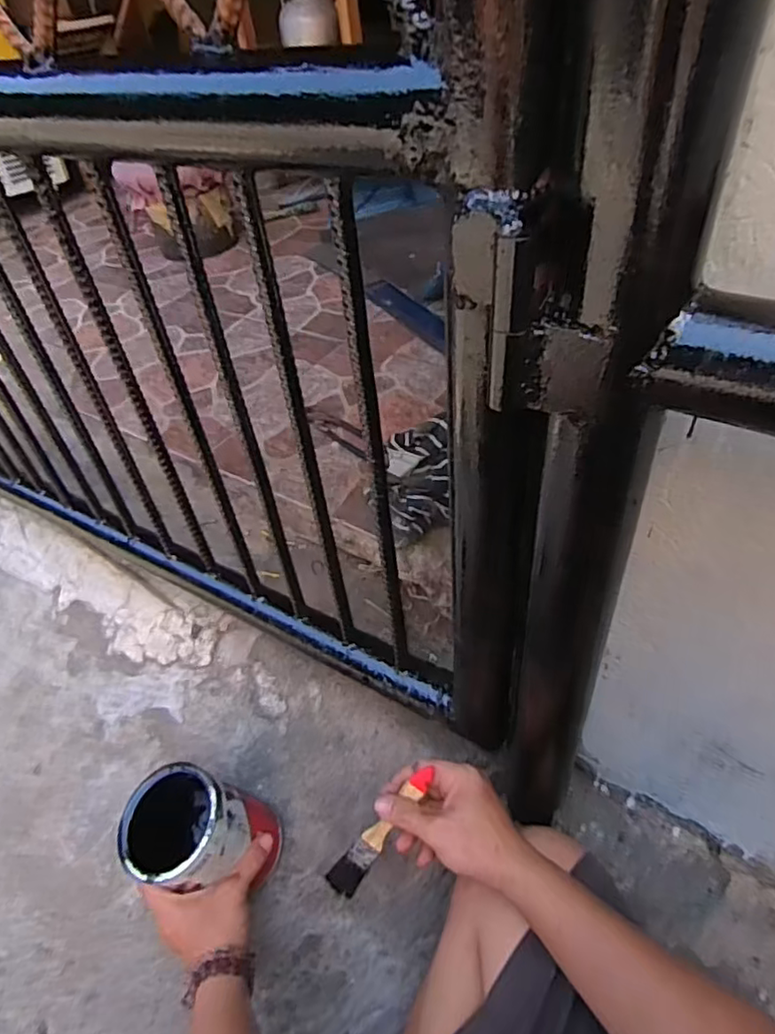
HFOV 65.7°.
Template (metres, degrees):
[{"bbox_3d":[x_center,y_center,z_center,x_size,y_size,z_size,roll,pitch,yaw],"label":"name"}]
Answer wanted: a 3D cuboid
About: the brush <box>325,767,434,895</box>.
[{"bbox_3d":[-0.006,0.275,0.522,0.015,0.162,0.025,13,27,-38],"label":"brush"}]

